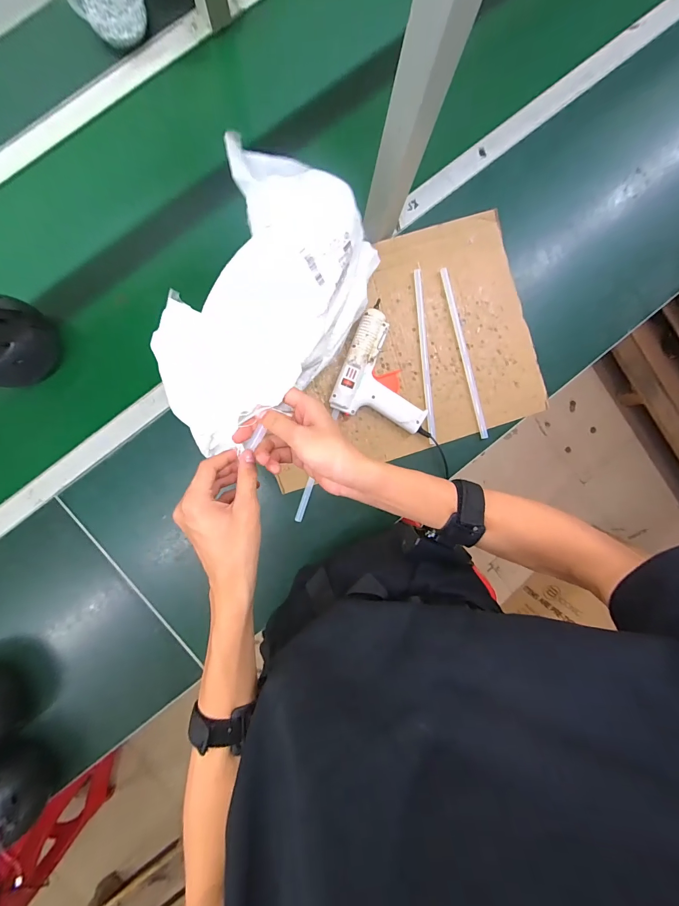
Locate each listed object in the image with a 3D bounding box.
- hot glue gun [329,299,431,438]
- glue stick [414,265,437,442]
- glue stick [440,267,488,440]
[{"bbox_3d":[0.091,-0.129,0.605,0.166,0.041,0.177,20,90,-4],"label":"hot glue gun"},{"bbox_3d":[0.149,-0.165,0.624,0.014,0.011,0.297,-6,92,-4],"label":"glue stick"},{"bbox_3d":[0.222,-0.172,0.632,0.014,0.013,0.299,-15,92,-3],"label":"glue stick"}]

